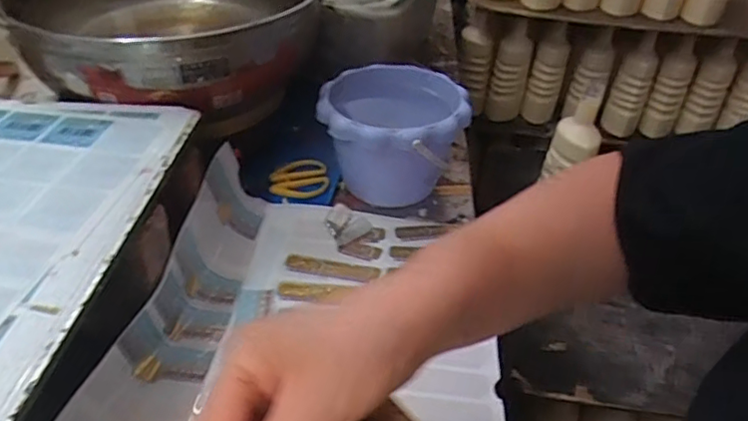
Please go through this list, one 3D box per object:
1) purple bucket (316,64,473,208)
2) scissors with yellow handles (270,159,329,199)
[{"bbox_3d":[0.018,-0.082,0.650,0.155,0.116,0.155,0,40,0],"label":"purple bucket"},{"bbox_3d":[-0.084,-0.037,0.654,0.063,0.012,0.051,-5,60,-10],"label":"scissors with yellow handles"}]

